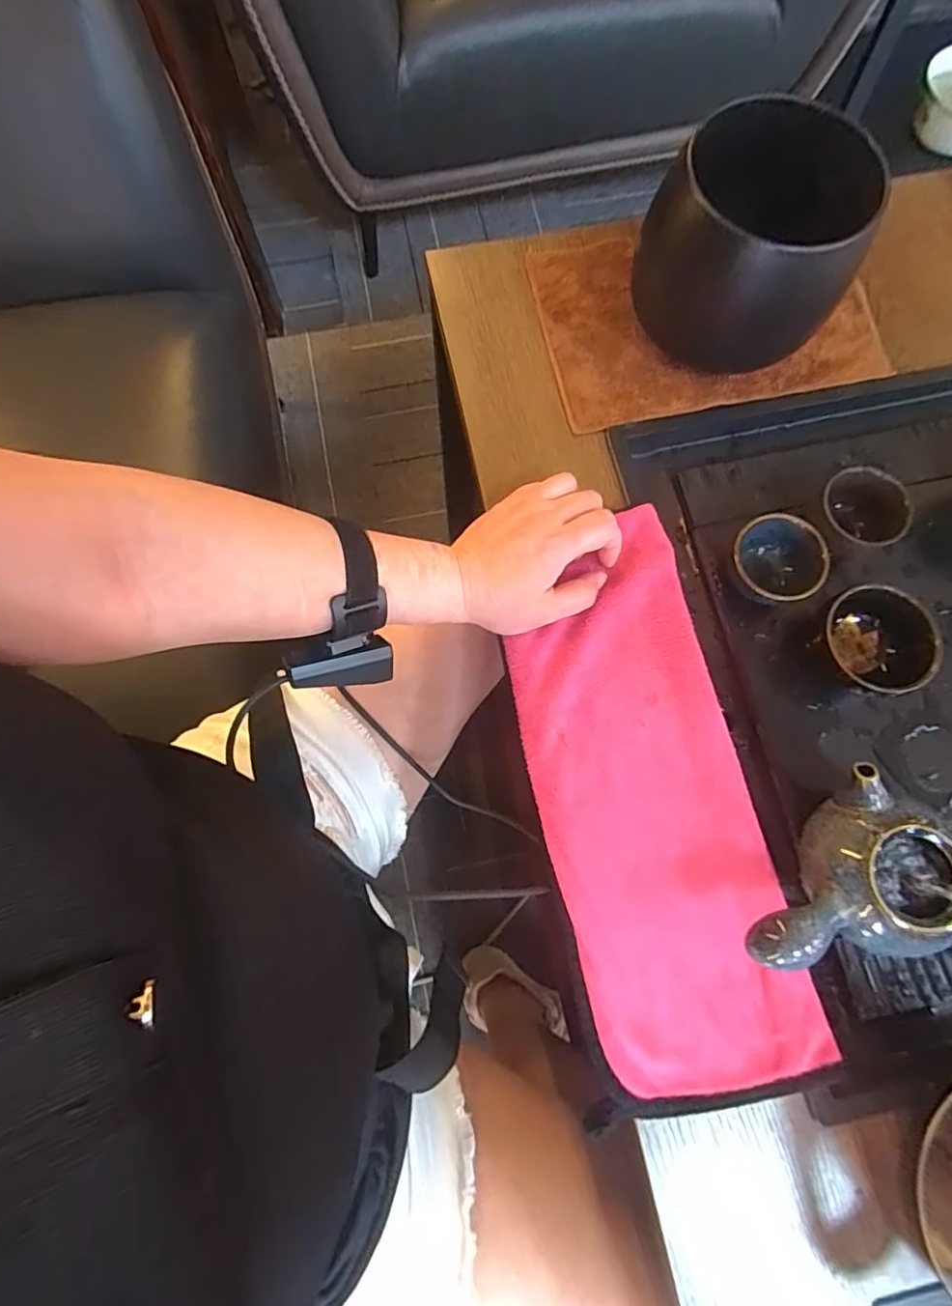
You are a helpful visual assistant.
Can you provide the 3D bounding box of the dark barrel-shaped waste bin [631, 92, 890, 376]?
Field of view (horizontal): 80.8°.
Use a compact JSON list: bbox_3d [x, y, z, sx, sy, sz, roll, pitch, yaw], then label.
[{"bbox_3d":[0.184,-0.288,0.390,0.116,0.133,0.114,-1,76,-1],"label":"dark barrel-shaped waste bin"}]

